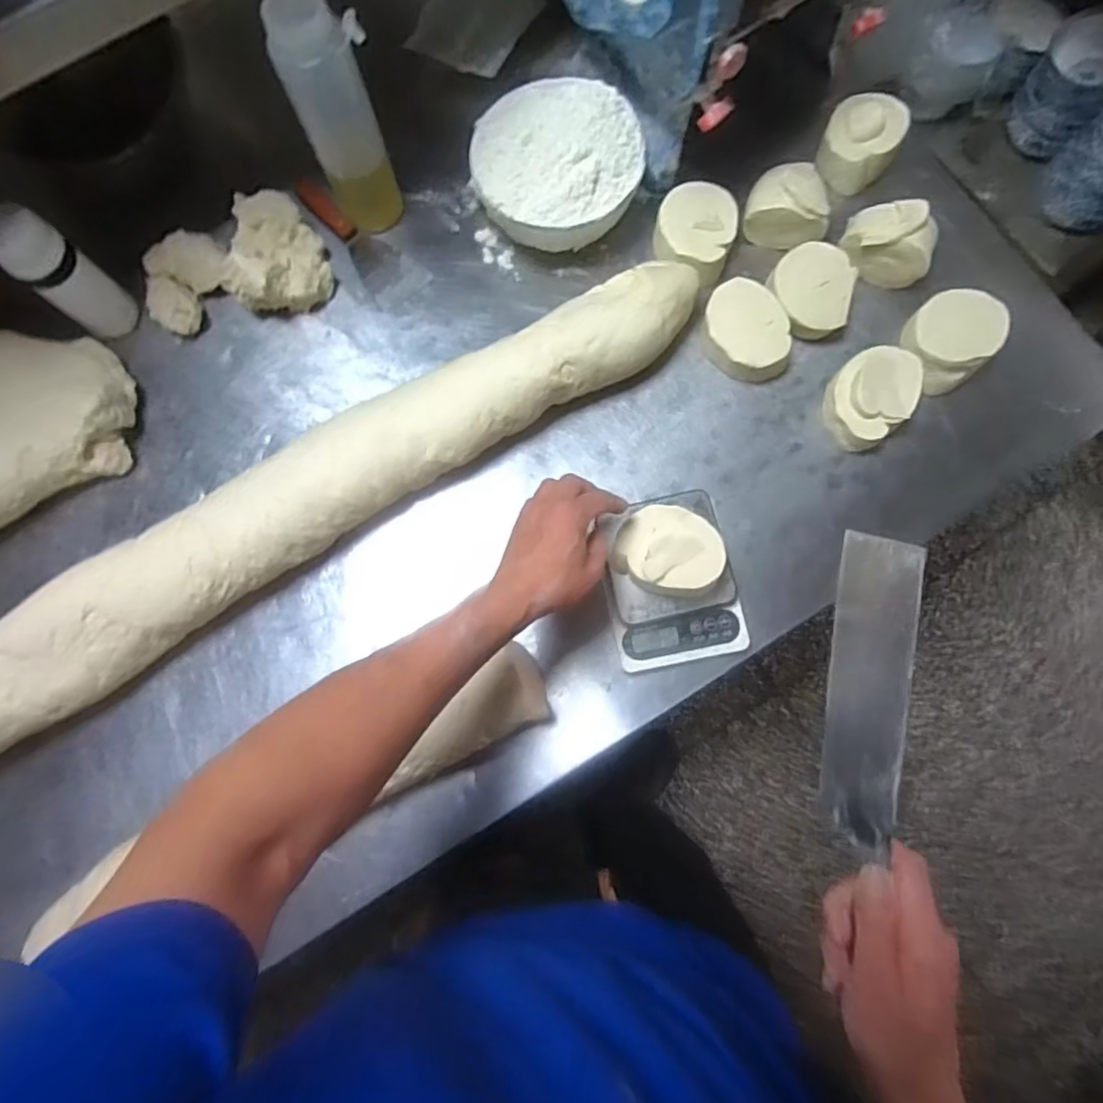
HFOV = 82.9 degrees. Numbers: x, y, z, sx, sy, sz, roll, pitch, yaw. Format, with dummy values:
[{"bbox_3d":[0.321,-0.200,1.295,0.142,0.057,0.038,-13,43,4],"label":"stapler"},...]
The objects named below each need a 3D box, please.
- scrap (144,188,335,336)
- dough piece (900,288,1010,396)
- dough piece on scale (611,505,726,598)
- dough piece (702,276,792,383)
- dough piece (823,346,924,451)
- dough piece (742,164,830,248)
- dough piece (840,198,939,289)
[{"bbox_3d":[-0.370,-0.333,0.720,0.213,0.068,0.131,-14,79,-2],"label":"scrap"},{"bbox_3d":[0.436,-0.232,0.693,0.107,0.064,0.091,-39,81,-6],"label":"dough piece"},{"bbox_3d":[0.117,0.003,0.612,0.104,0.052,0.080,33,81,7],"label":"dough piece on scale"},{"bbox_3d":[0.213,-0.239,0.695,0.080,0.053,0.109,-28,80,-4],"label":"dough piece"},{"bbox_3d":[0.345,-0.168,0.675,0.106,0.064,0.086,-42,81,-7],"label":"dough piece"},{"bbox_3d":[0.270,-0.395,0.723,0.091,0.067,0.076,9,79,2],"label":"dough piece"},{"bbox_3d":[0.379,-0.346,0.706,0.097,0.079,0.063,17,80,4],"label":"dough piece"}]

